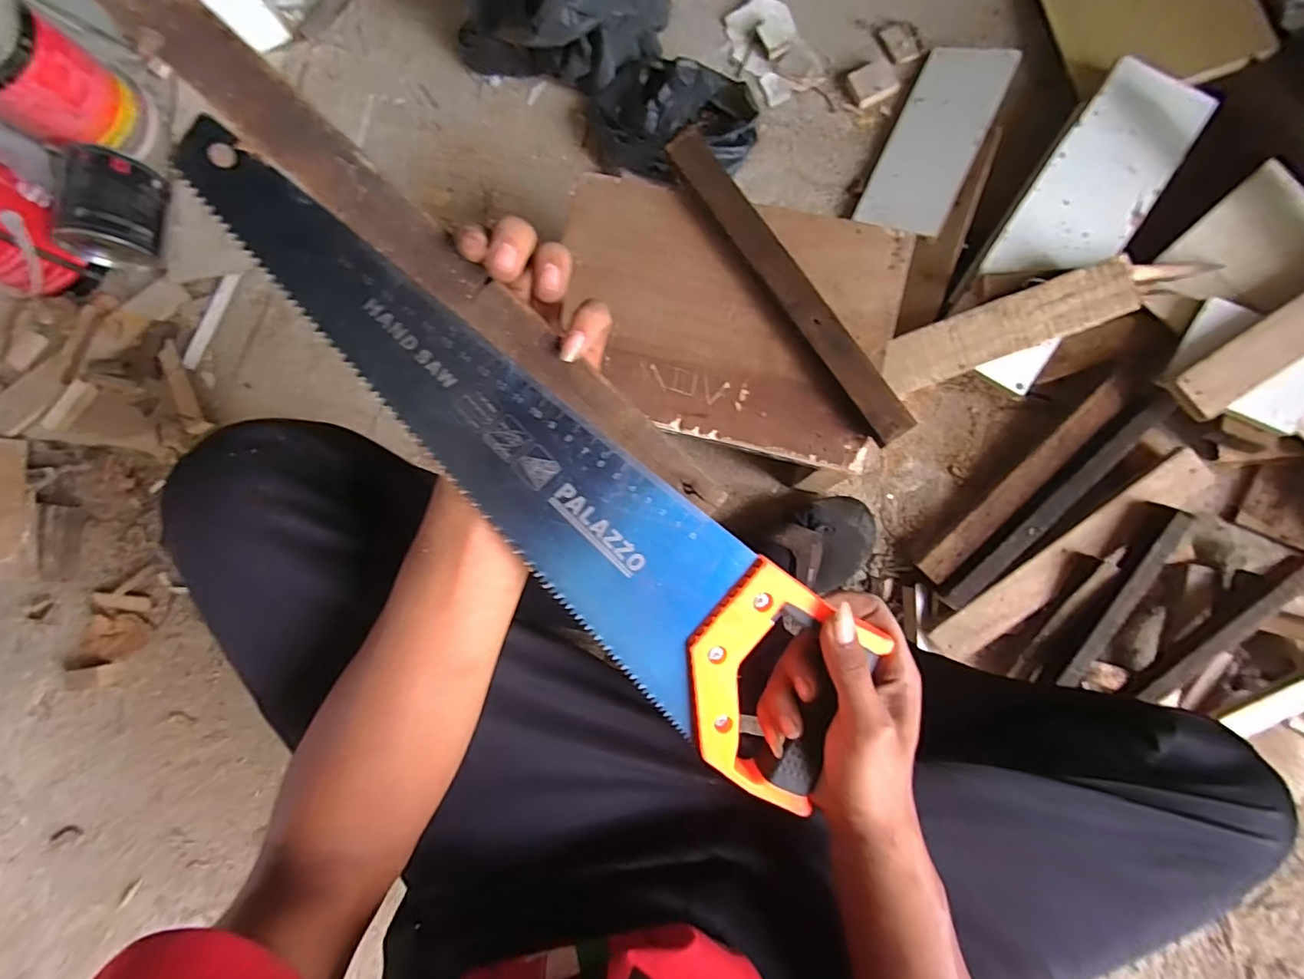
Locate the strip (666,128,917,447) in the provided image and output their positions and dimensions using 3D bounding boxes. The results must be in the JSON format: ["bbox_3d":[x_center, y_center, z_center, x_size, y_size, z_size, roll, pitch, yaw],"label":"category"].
[{"bbox_3d":[0.115,-0.180,0.482,0.034,0.012,0.325,-33,82,1],"label":"strip"}]

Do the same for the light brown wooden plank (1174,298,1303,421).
[{"bbox_3d":[0.700,-0.191,0.558,0.340,0.015,0.050,-37,75,7],"label":"light brown wooden plank"}]

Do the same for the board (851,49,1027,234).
[{"bbox_3d":[0.357,-0.440,0.691,0.107,0.010,0.253,24,88,19],"label":"board"}]

